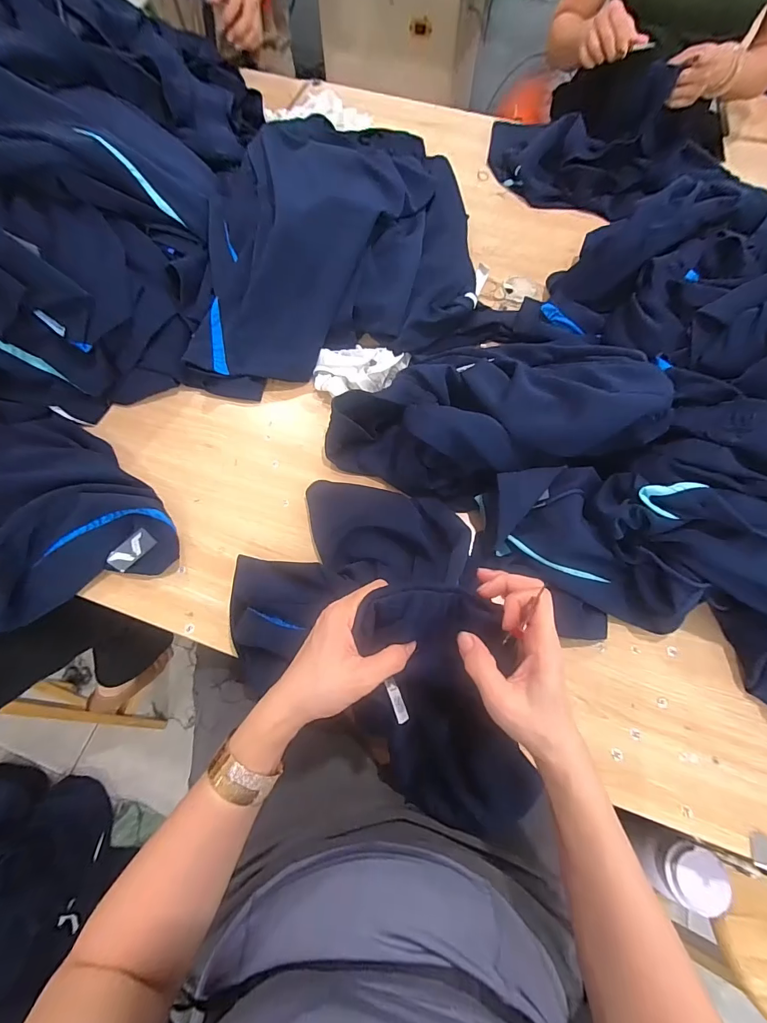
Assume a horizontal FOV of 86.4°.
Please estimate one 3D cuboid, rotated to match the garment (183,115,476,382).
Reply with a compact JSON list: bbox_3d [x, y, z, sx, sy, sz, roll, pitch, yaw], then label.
[{"bbox_3d":[-0.058,-0.424,0.645,0.406,0.146,0.461,4,68,1],"label":"garment"}]

